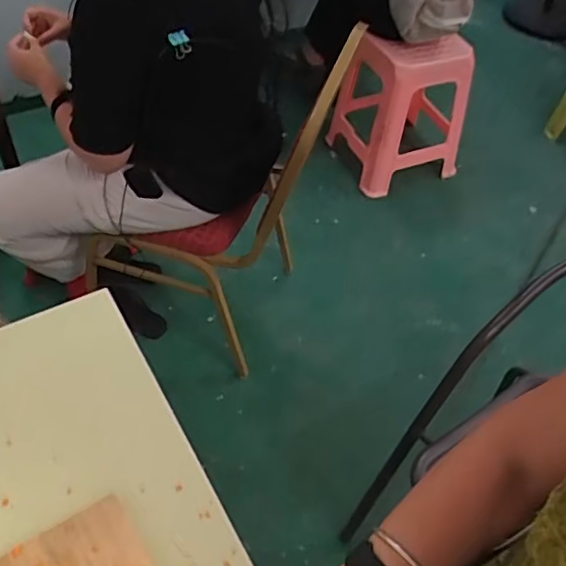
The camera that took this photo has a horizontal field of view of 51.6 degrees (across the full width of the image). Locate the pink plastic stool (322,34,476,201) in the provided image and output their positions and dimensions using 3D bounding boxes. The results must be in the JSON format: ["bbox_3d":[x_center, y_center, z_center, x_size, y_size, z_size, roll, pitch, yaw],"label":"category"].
[{"bbox_3d":[0.362,-0.563,1.779,0.374,0.453,0.293,-18,54,-18],"label":"pink plastic stool"}]

